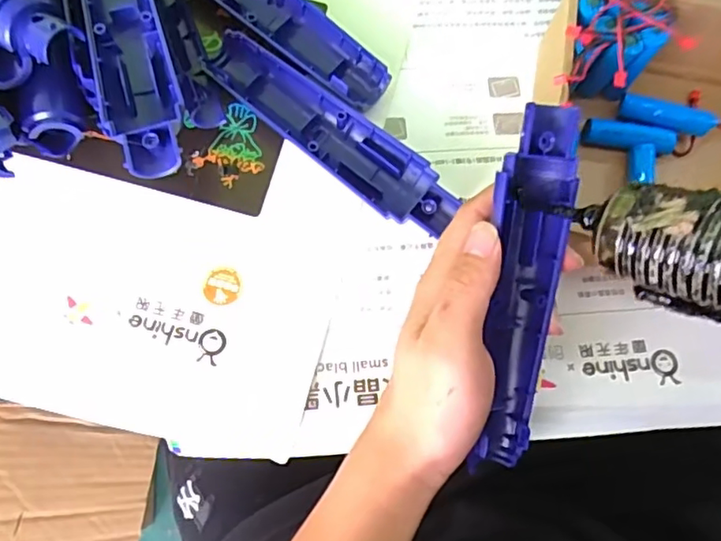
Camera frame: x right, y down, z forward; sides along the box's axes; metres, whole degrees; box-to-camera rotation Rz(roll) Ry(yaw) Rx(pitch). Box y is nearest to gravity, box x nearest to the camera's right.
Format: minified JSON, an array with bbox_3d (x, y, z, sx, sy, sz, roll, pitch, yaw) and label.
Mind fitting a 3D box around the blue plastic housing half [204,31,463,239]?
[{"bbox_3d":[-0.018,-0.077,0.334,0.167,0.018,0.038,39,76,8],"label":"blue plastic housing half"}]

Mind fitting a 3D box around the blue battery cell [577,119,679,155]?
[{"bbox_3d":[0.157,-0.077,0.340,0.052,0.016,0.014,9,74,0],"label":"blue battery cell"}]

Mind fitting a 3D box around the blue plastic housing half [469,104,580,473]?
[{"bbox_3d":[0.074,0.014,0.266,0.036,0.022,0.170,3,105,-2],"label":"blue plastic housing half"}]

